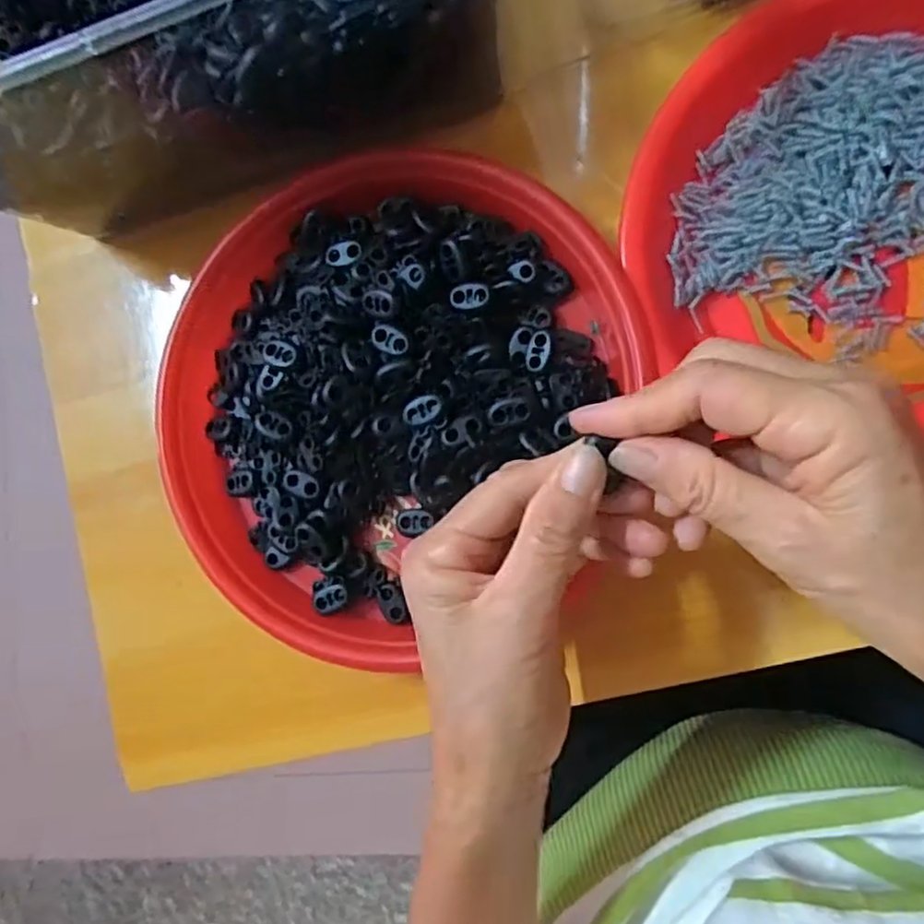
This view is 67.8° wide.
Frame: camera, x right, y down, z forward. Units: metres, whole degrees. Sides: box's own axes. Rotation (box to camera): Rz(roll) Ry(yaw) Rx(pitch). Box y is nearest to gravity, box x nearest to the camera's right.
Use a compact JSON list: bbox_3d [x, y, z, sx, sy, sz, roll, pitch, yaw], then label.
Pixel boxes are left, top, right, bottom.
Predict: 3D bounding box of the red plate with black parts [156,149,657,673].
[{"bbox_3d":[-0.033,-0.027,0.332,0.233,0.035,0.225,-1,87,13],"label":"red plate with black parts"}]

